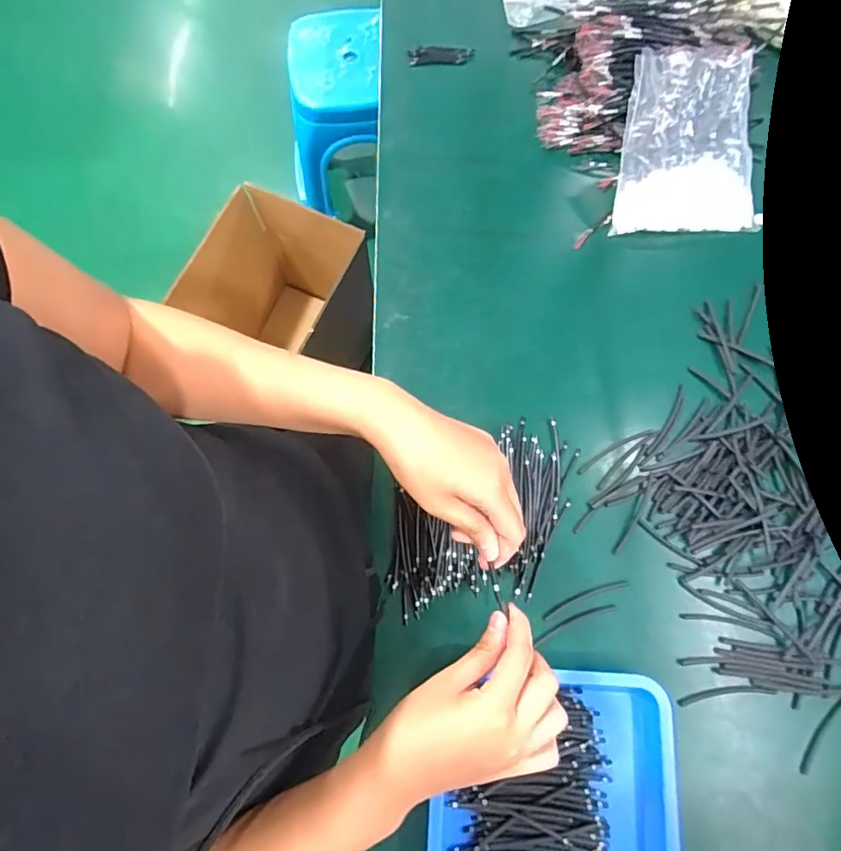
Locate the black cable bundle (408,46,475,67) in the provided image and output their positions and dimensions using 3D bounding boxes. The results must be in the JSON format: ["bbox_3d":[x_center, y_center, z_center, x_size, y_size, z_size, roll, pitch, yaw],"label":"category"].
[{"bbox_3d":[0.035,-0.610,0.853,0.108,0.010,0.029,-4,75,-1],"label":"black cable bundle"}]

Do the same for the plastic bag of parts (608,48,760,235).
[{"bbox_3d":[0.389,-0.402,0.750,0.204,0.027,0.232,-1,104,-2],"label":"plastic bag of parts"}]

